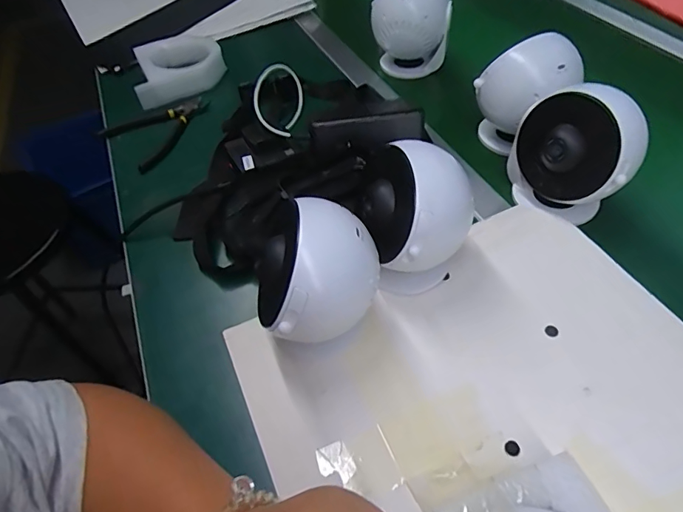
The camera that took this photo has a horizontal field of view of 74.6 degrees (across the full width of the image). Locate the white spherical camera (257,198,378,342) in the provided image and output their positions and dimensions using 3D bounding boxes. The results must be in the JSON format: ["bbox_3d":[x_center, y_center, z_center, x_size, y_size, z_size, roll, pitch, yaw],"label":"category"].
[{"bbox_3d":[-0.017,0.009,0.327,0.089,0.085,0.079,-10,50,-3],"label":"white spherical camera"}]

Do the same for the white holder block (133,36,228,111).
[{"bbox_3d":[-0.245,-0.289,0.679,0.130,0.043,0.125,-13,50,-6],"label":"white holder block"}]

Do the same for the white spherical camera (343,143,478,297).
[{"bbox_3d":[0.061,-0.027,0.383,0.088,0.119,0.078,-22,52,-13],"label":"white spherical camera"}]

